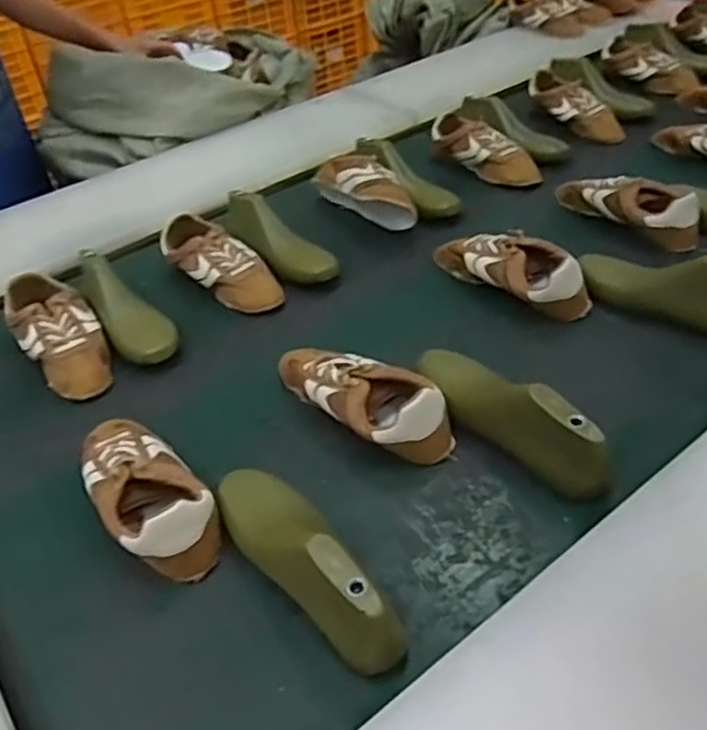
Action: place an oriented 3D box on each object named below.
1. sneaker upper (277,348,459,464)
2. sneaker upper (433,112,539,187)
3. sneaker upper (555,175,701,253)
[{"bbox_3d":[0.006,0.036,0.788,0.236,0.075,0.091,28,52,33],"label":"sneaker upper"},{"bbox_3d":[0.240,-0.387,1.262,0.237,0.064,0.080,37,57,22],"label":"sneaker upper"},{"bbox_3d":[0.411,-0.246,1.065,0.090,0.072,0.242,-30,46,-24],"label":"sneaker upper"}]

